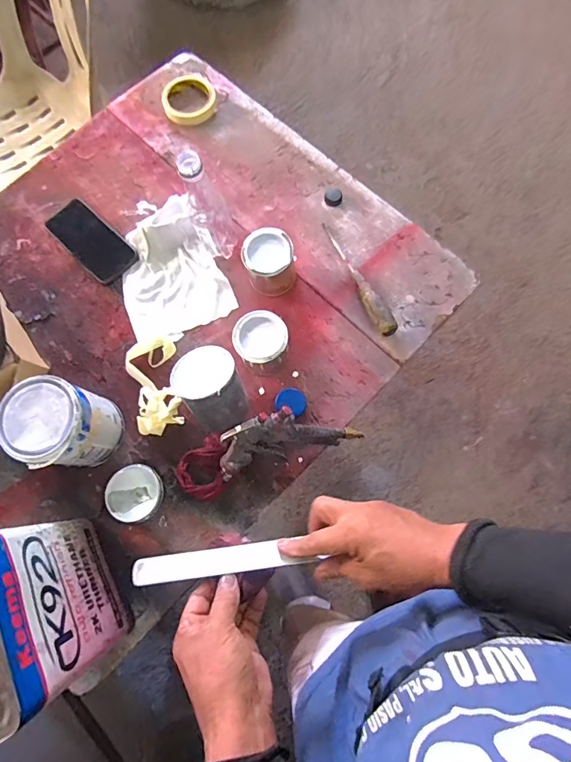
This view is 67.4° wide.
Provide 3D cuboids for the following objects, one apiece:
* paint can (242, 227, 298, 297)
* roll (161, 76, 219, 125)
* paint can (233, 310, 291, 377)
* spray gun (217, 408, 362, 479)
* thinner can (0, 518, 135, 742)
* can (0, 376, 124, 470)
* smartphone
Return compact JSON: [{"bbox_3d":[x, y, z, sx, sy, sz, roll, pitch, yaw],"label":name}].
[{"bbox_3d":[-0.022,-0.173,0.640,0.078,0.073,0.076,0,75,2],"label":"paint can"},{"bbox_3d":[-0.169,-0.499,0.758,0.096,0.018,0.089,0,75,2],"label":"roll"},{"bbox_3d":[-0.034,-0.054,0.621,0.071,0.071,0.073,0,75,2],"label":"paint can"},{"bbox_3d":[0.002,0.072,0.572,0.193,0.096,0.054,-18,75,-3],"label":"spray gun"},{"bbox_3d":[-0.279,0.250,0.461,0.102,0.242,0.158,-24,76,-4],"label":"thinner can"},{"bbox_3d":[-0.293,0.061,0.570,0.100,0.132,0.099,0,75,2],"label":"can"},{"bbox_3d":[-0.318,-0.231,0.700,0.076,0.007,0.166,-43,78,-9],"label":"smartphone"}]

